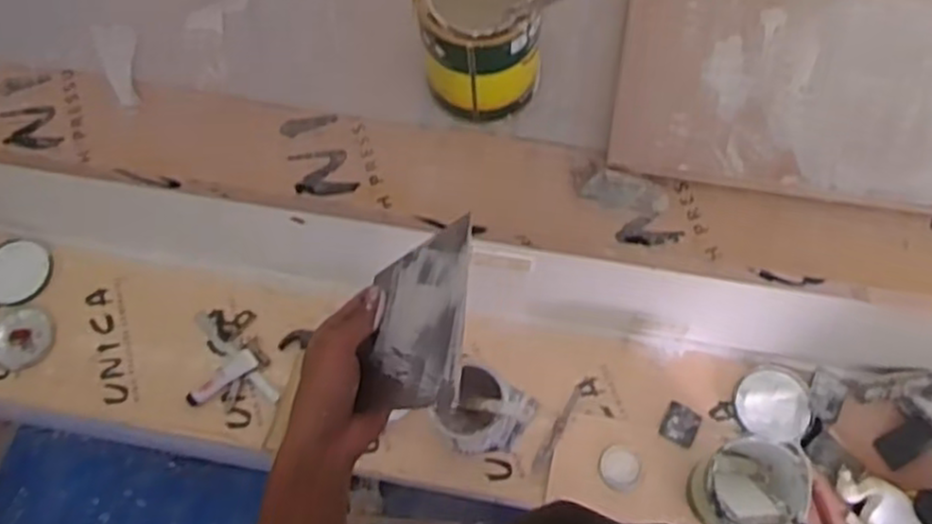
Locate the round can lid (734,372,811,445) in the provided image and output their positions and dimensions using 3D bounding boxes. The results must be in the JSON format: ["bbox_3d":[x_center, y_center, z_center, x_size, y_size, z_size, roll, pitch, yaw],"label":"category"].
[{"bbox_3d":[0.694,0.323,1.686,0.164,0.014,0.151,0,68,1],"label":"round can lid"}]

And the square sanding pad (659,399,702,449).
[{"bbox_3d":[0.483,0.366,1.681,0.076,0.012,0.086,26,71,11],"label":"square sanding pad"}]

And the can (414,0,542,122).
[{"bbox_3d":[0.013,-0.194,0.651,0.103,0.135,0.101,0,68,1],"label":"can"}]

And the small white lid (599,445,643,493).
[{"bbox_3d":[0.342,0.453,1.644,0.088,0.007,0.096,0,68,1],"label":"small white lid"}]

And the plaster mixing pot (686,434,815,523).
[{"bbox_3d":[0.573,0.453,1.501,0.229,0.226,0.189,5,68,3],"label":"plaster mixing pot"}]

